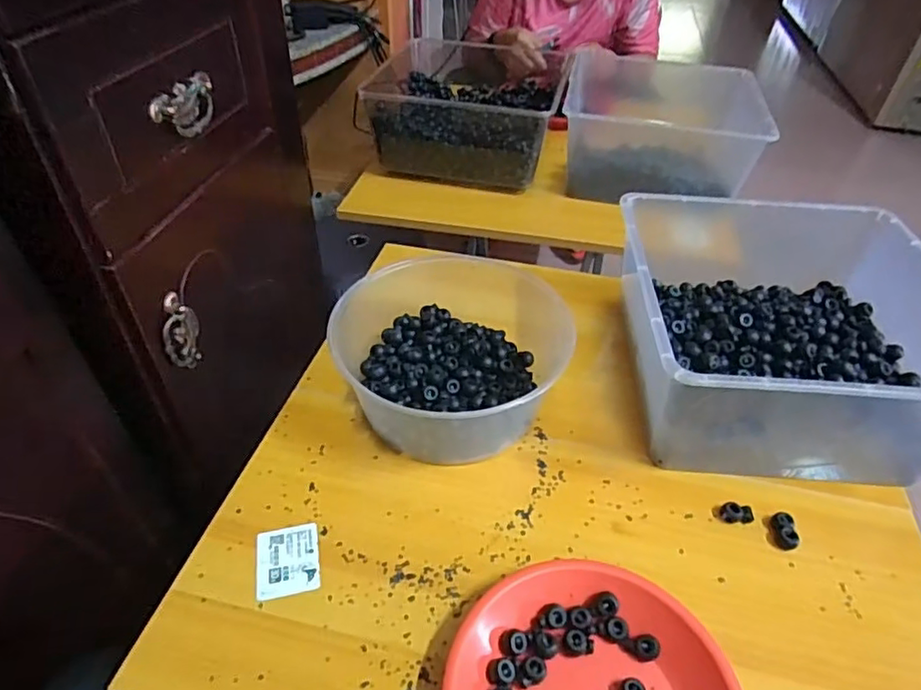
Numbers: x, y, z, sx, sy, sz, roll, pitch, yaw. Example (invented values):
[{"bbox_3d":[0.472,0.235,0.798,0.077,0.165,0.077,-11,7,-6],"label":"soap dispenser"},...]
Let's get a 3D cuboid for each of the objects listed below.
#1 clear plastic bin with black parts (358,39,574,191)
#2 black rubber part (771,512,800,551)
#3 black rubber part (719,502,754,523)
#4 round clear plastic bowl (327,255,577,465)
[{"bbox_3d":[0.014,-0.390,1.013,0.310,0.135,0.280,11,43,9],"label":"clear plastic bin with black parts"},{"bbox_3d":[0.284,0.161,0.512,0.019,0.012,0.032,6,43,4],"label":"black rubber part"},{"bbox_3d":[0.248,0.150,0.528,0.029,0.008,0.018,-1,43,-4],"label":"black rubber part"},{"bbox_3d":[-0.007,0.006,0.611,0.228,0.099,0.202,-8,44,-12],"label":"round clear plastic bowl"}]

